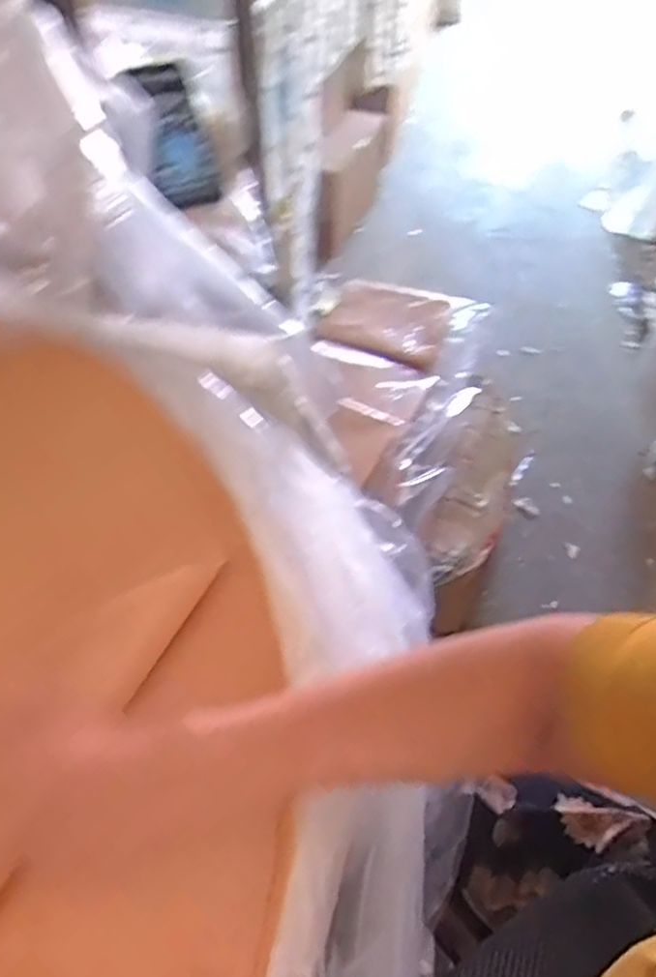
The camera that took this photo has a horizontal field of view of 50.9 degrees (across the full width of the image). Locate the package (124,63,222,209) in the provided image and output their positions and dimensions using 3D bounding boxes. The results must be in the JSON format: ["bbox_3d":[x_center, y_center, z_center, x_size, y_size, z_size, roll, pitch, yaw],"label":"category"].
[{"bbox_3d":[-0.173,-0.398,0.781,0.074,0.150,0.022,-17,11,-14],"label":"package"}]

